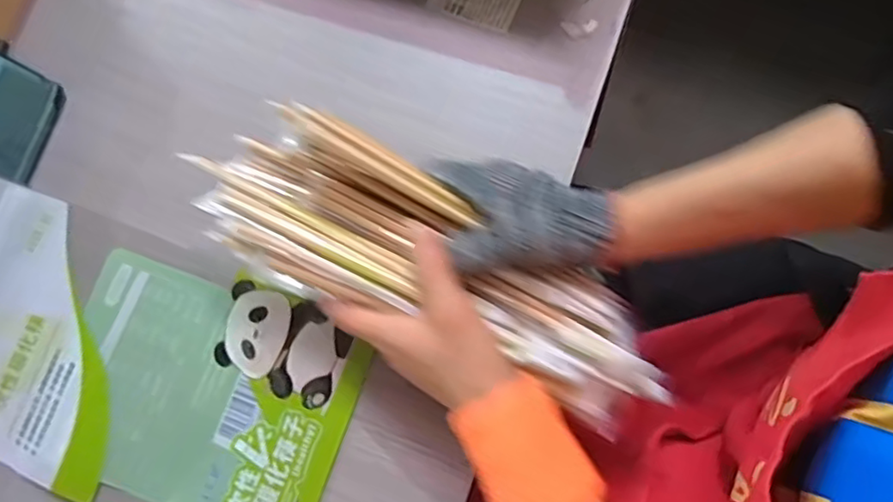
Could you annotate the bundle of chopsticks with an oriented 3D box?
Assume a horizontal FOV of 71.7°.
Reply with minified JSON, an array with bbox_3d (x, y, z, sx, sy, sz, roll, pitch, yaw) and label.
[{"bbox_3d":[-0.013,0.008,0.379,0.284,0.053,0.097,27,80,1],"label":"bundle of chopsticks"}]

